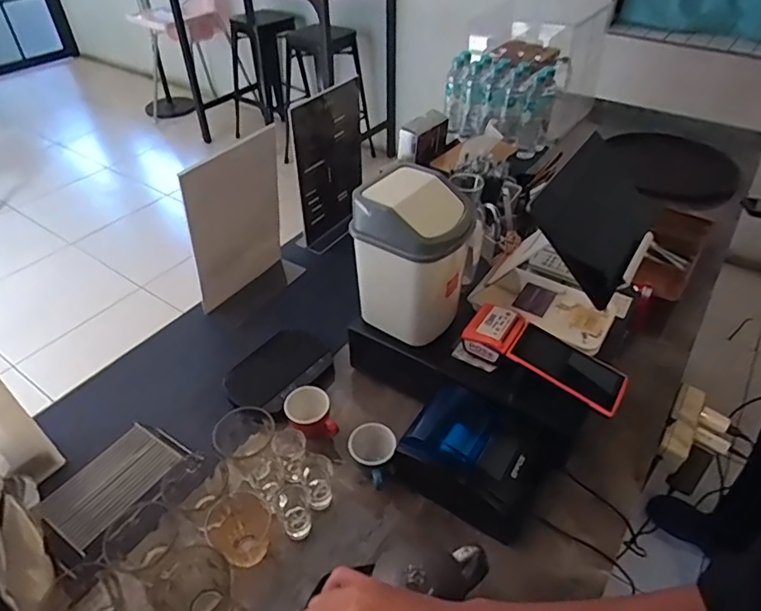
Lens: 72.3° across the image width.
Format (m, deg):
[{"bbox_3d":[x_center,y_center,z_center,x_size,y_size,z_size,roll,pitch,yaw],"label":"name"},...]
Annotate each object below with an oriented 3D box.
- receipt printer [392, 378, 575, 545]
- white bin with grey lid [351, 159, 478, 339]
[{"bbox_3d":[0.125,0.199,0.682,0.196,0.113,0.133,23,46,23],"label":"receipt printer"},{"bbox_3d":[0.037,-0.063,0.729,0.144,0.213,0.131,19,45,20],"label":"white bin with grey lid"}]

